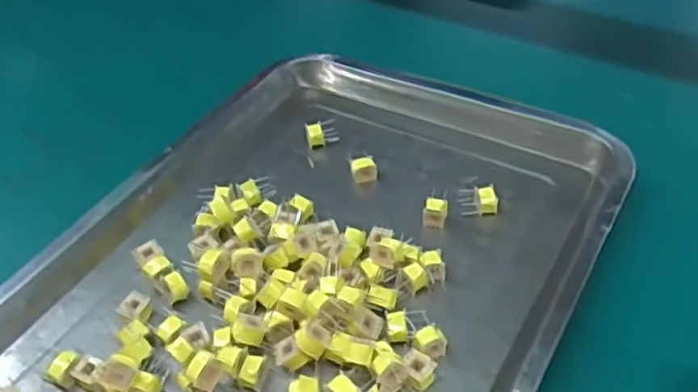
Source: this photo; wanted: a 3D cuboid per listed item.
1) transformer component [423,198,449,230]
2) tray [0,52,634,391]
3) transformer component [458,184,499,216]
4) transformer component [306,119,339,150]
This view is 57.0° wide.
[{"bbox_3d":[0.055,0.011,0.411,0.014,0.014,0.016,6,46,12],"label":"transformer component"},{"bbox_3d":[-0.026,0.050,0.378,0.285,0.045,0.383,21,48,25],"label":"tray"},{"bbox_3d":[0.084,0.001,0.416,0.023,0.012,0.019,-5,44,2],"label":"transformer component"},{"bbox_3d":[-0.020,-0.046,0.477,0.022,0.015,0.019,-12,45,-5],"label":"transformer component"}]

